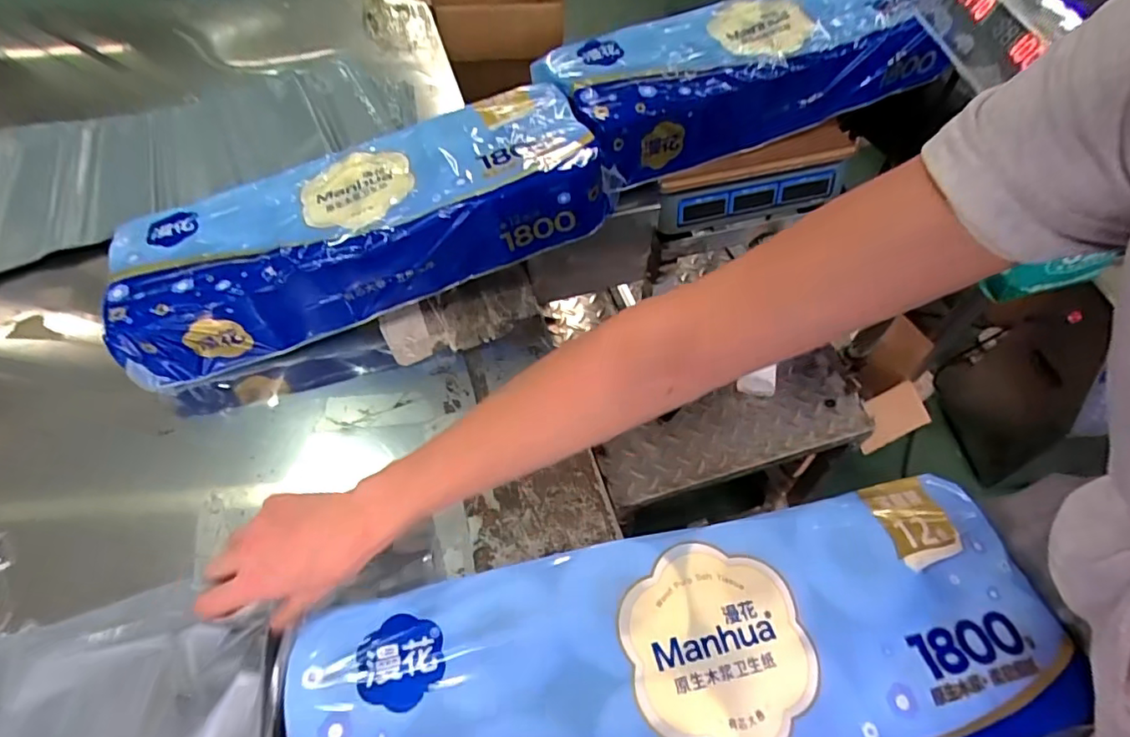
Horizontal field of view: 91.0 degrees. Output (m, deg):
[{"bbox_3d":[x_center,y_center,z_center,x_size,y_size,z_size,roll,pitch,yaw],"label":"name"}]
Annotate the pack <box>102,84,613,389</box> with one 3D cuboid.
[{"bbox_3d":[-0.256,-0.182,0.722,0.606,0.147,0.209,-21,56,-2],"label":"pack"}]

